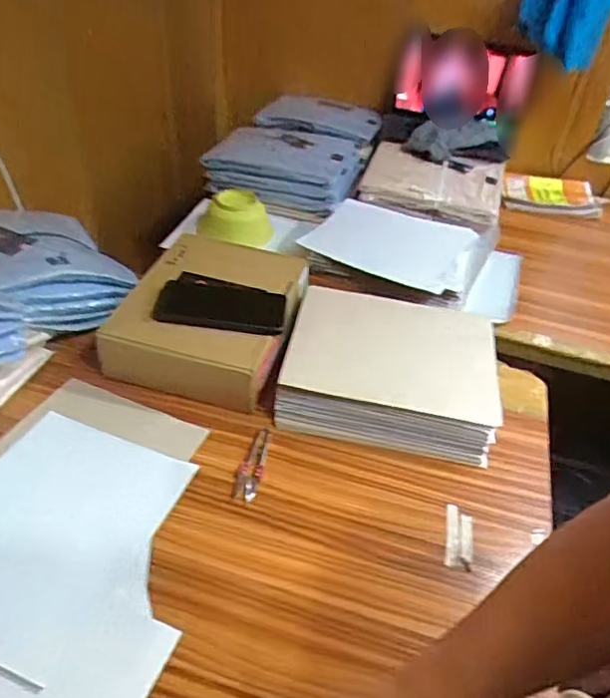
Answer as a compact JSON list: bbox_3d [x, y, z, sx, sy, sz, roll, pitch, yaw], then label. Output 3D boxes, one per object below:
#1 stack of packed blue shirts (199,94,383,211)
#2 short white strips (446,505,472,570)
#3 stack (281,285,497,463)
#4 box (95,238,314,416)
[{"bbox_3d":[-0.013,-0.429,1.208,0.272,0.104,0.367,14,41,10],"label":"stack of packed blue shirts"},{"bbox_3d":[0.166,0.200,0.625,0.027,0.005,0.076,13,41,6],"label":"short white strips"},{"bbox_3d":[0.111,0.022,0.768,0.262,0.079,0.222,11,41,3],"label":"stack"},{"bbox_3d":[-0.126,-0.049,0.811,0.219,0.081,0.275,15,41,8],"label":"box"}]

